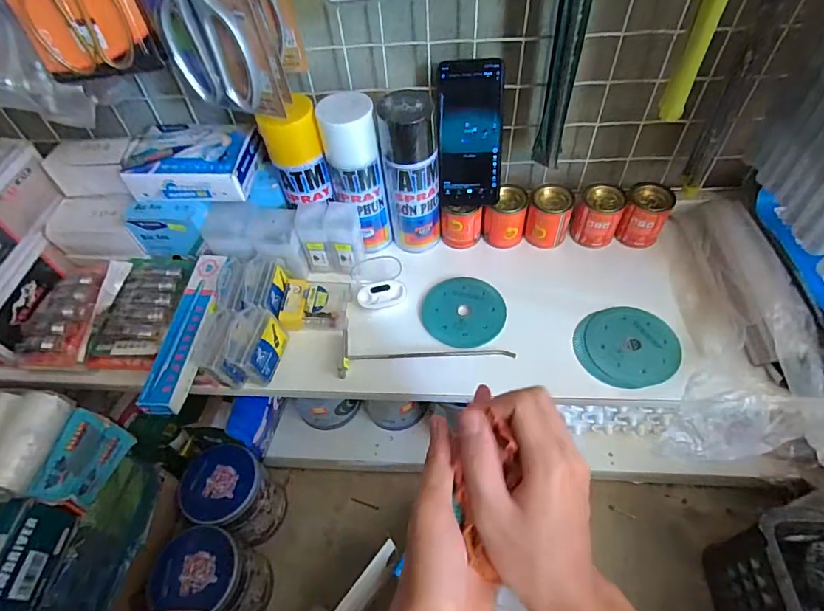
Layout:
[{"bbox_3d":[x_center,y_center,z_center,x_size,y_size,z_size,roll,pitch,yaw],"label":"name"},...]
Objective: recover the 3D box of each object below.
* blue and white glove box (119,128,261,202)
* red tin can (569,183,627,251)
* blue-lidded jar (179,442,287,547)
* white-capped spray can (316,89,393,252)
[{"bbox_3d":[-0.271,-0.176,0.557,0.156,0.046,0.099,3,52,8],"label":"blue and white glove box"},{"bbox_3d":[0.244,-0.118,0.592,0.054,0.074,0.045,16,55,17],"label":"red tin can"},{"bbox_3d":[-0.272,0.303,0.716,0.108,0.155,0.106,-3,52,3],"label":"blue-lidded jar"},{"bbox_3d":[-0.067,-0.152,0.558,0.064,0.198,0.056,-14,52,-6],"label":"white-capped spray can"}]

